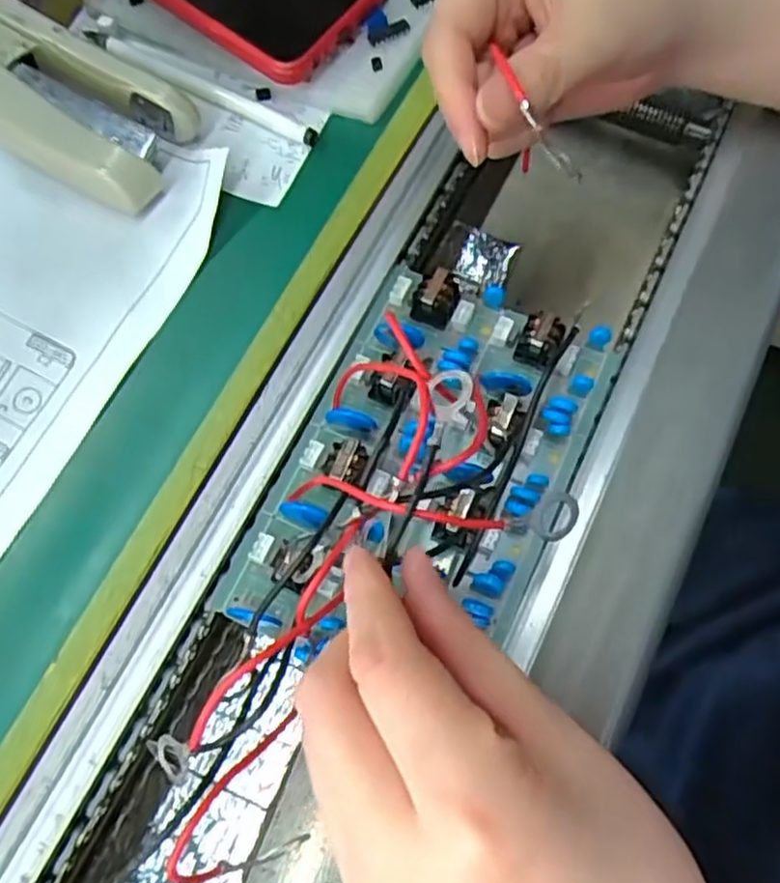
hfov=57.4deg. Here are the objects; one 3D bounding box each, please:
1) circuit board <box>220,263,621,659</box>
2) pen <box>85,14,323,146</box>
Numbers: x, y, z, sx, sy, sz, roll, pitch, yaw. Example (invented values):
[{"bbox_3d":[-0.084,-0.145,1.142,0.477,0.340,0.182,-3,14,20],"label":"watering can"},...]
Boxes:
[{"bbox_3d":[0.015,0.008,0.266,0.098,0.023,0.155,25,71,9],"label":"circuit board"},{"bbox_3d":[-0.088,-0.165,0.323,0.130,0.007,0.015,30,74,11],"label":"pen"}]

